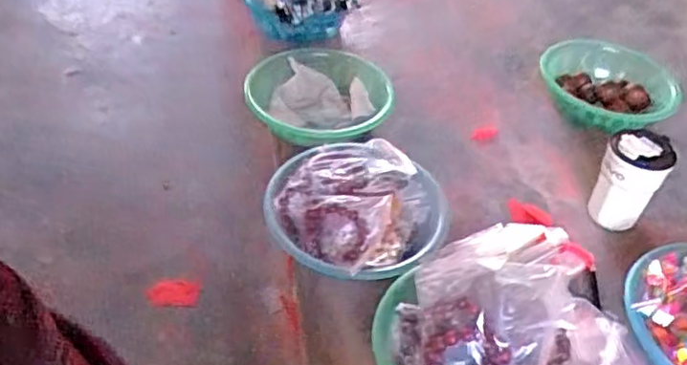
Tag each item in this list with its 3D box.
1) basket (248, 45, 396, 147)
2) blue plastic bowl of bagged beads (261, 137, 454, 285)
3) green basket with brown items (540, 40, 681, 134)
[{"bbox_3d":[-0.039,-0.124,1.065,0.221,0.097,0.251,-31,55,-34],"label":"basket"},{"bbox_3d":[0.019,0.033,0.855,0.235,0.080,0.236,21,44,15],"label":"blue plastic bowl of bagged beads"},{"bbox_3d":[0.458,-0.161,1.124,0.232,0.066,0.211,16,43,10],"label":"green basket with brown items"}]

